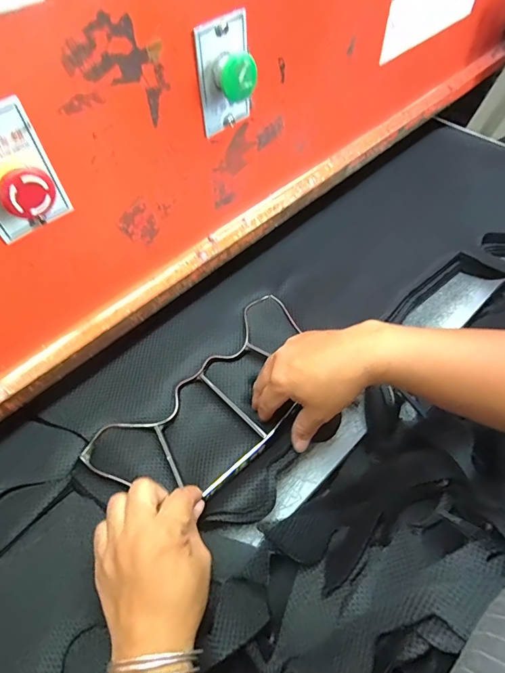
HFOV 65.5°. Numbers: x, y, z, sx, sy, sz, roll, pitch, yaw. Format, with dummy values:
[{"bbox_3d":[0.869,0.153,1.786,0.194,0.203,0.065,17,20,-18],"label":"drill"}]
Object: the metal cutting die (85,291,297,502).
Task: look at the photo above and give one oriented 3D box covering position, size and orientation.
[{"bbox_3d":[-0.032,0.067,0.425,0.132,0.015,0.282,39,64,21],"label":"metal cutting die"}]

